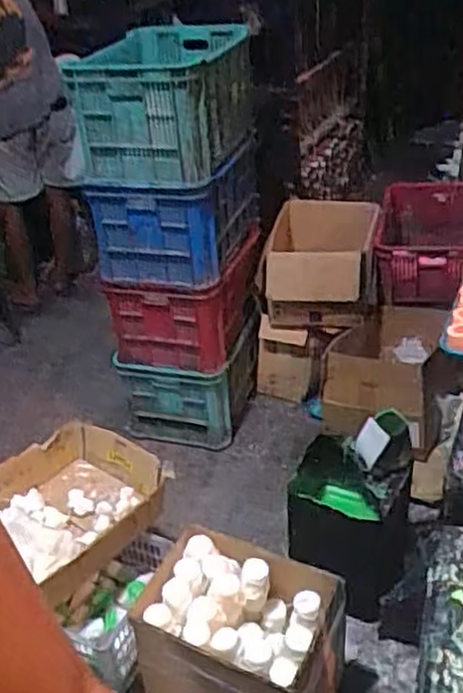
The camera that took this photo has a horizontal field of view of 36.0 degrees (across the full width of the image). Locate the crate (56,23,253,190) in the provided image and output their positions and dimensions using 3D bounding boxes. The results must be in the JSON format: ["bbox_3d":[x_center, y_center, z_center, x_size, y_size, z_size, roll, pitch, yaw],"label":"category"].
[{"bbox_3d":[-0.160,-0.644,1.839,0.407,0.281,0.512,2,34,11],"label":"crate"}]

